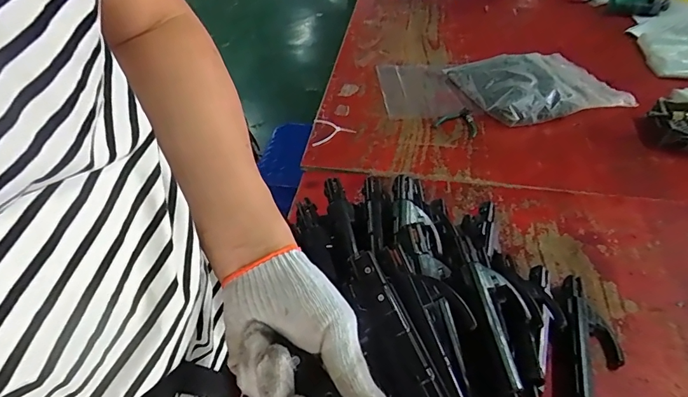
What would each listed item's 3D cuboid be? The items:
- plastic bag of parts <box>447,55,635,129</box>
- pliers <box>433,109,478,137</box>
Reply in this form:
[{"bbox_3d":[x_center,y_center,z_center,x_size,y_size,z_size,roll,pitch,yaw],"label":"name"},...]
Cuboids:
[{"bbox_3d":[0.501,-0.303,1.096,0.377,0.068,0.290,-13,45,-12],"label":"plastic bag of parts"},{"bbox_3d":[0.271,-0.188,1.012,0.097,0.014,0.100,14,46,15],"label":"pliers"}]

